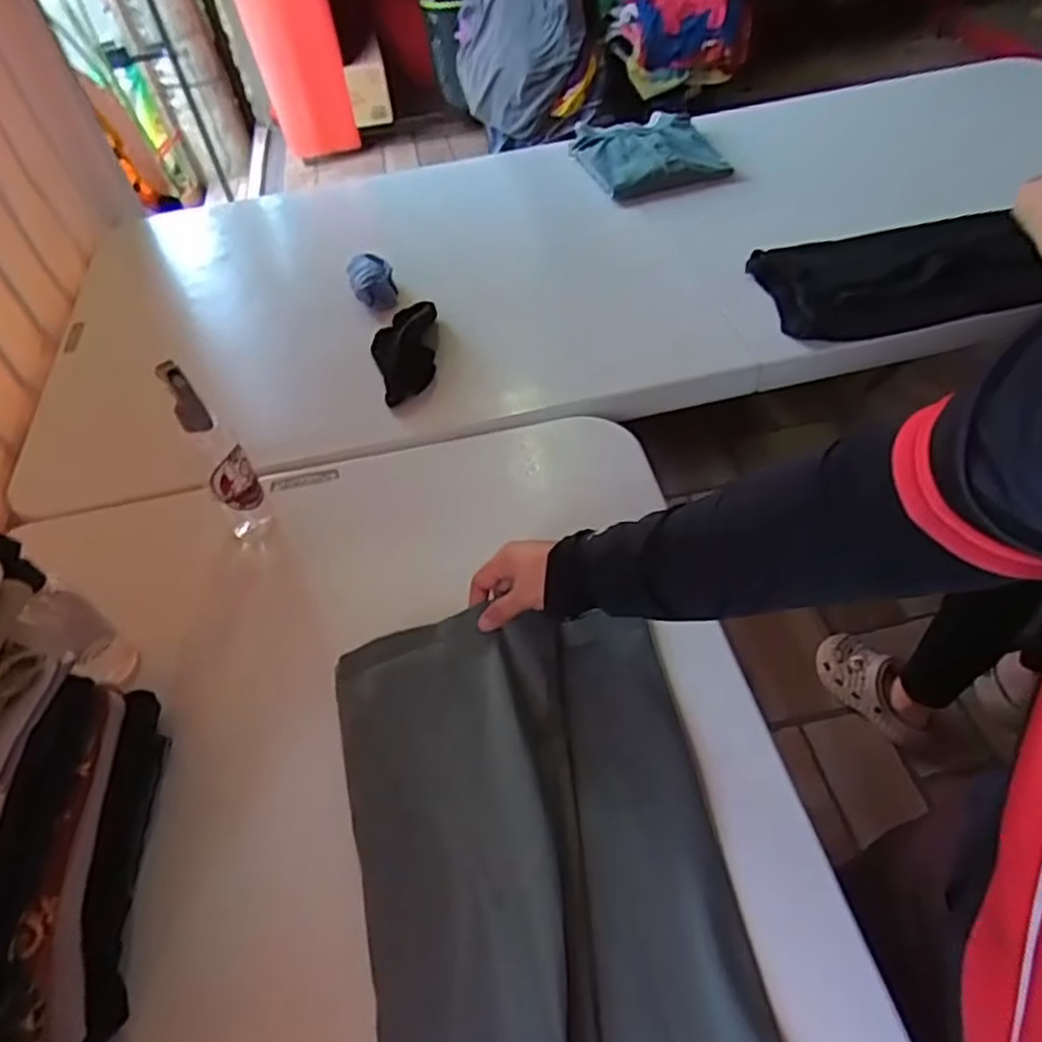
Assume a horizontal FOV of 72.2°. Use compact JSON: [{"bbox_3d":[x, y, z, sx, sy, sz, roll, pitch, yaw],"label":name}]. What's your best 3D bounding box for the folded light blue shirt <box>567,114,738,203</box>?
[{"bbox_3d":[0.214,-0.626,1.215,0.222,0.048,0.211,-18,48,-10],"label":"folded light blue shirt"}]

